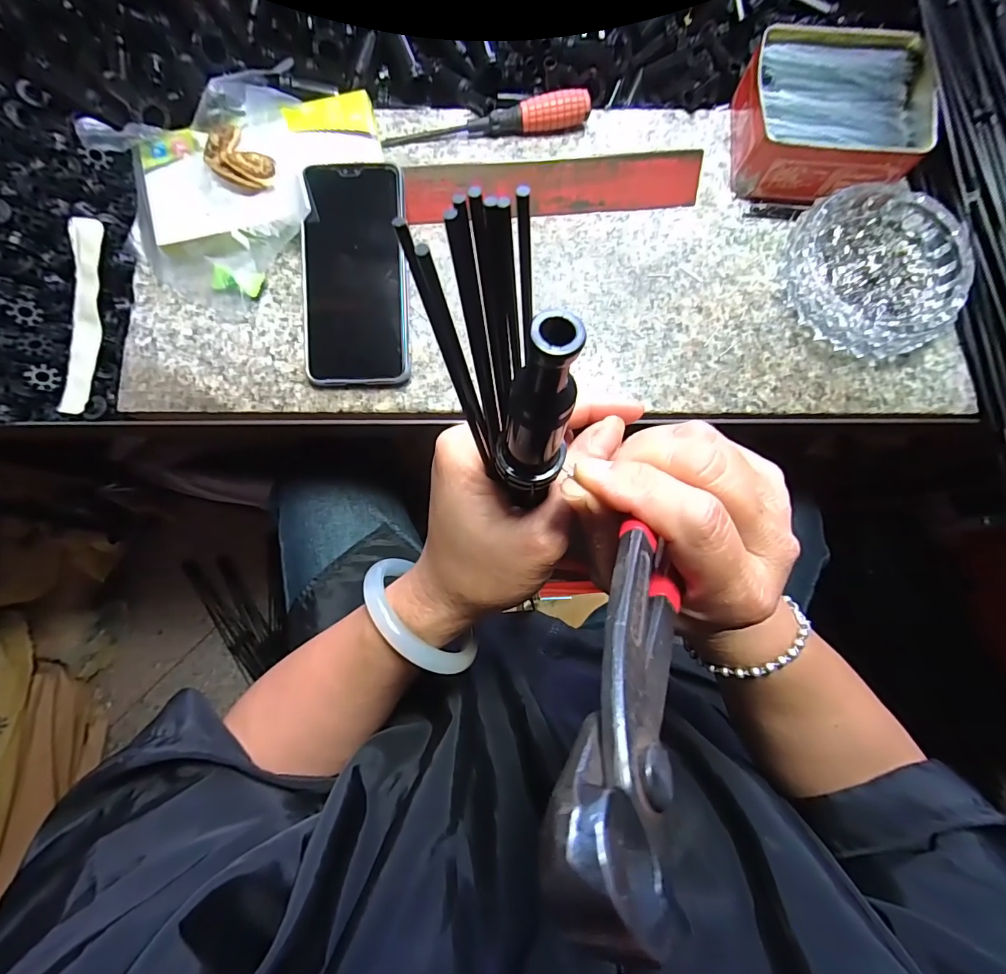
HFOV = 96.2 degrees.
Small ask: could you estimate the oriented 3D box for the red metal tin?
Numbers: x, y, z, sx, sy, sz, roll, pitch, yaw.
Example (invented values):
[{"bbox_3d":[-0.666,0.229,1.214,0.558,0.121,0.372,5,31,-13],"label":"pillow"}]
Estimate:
[{"bbox_3d":[0.240,-0.274,0.337,0.128,0.041,0.113,8,82,0],"label":"red metal tin"}]

